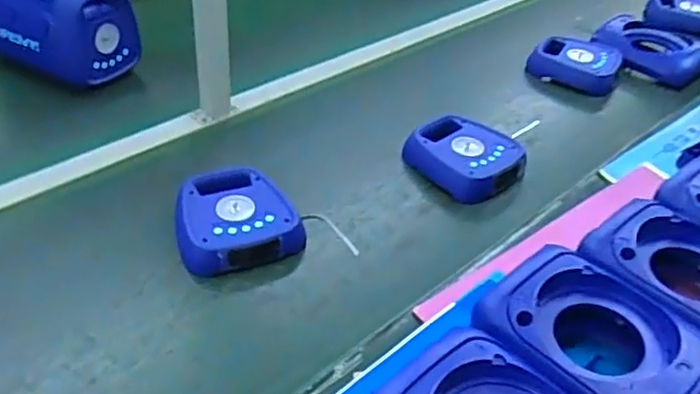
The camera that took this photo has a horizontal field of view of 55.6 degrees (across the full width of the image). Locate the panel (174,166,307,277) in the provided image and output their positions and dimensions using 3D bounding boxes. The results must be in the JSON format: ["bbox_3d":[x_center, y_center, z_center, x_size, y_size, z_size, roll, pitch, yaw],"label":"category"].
[{"bbox_3d":[-0.161,0.030,0.902,0.157,0.056,0.156,-19,43,-24],"label":"panel"}]

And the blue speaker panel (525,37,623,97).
[{"bbox_3d":[0.439,-0.259,1.295,0.175,0.064,0.108,23,42,20],"label":"blue speaker panel"}]

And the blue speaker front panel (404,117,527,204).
[{"bbox_3d":[0.184,-0.066,1.041,0.138,0.053,0.159,-28,47,-32],"label":"blue speaker front panel"}]

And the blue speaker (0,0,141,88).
[{"bbox_3d":[-0.513,-0.313,1.144,0.247,0.138,0.155,22,42,20],"label":"blue speaker"}]

